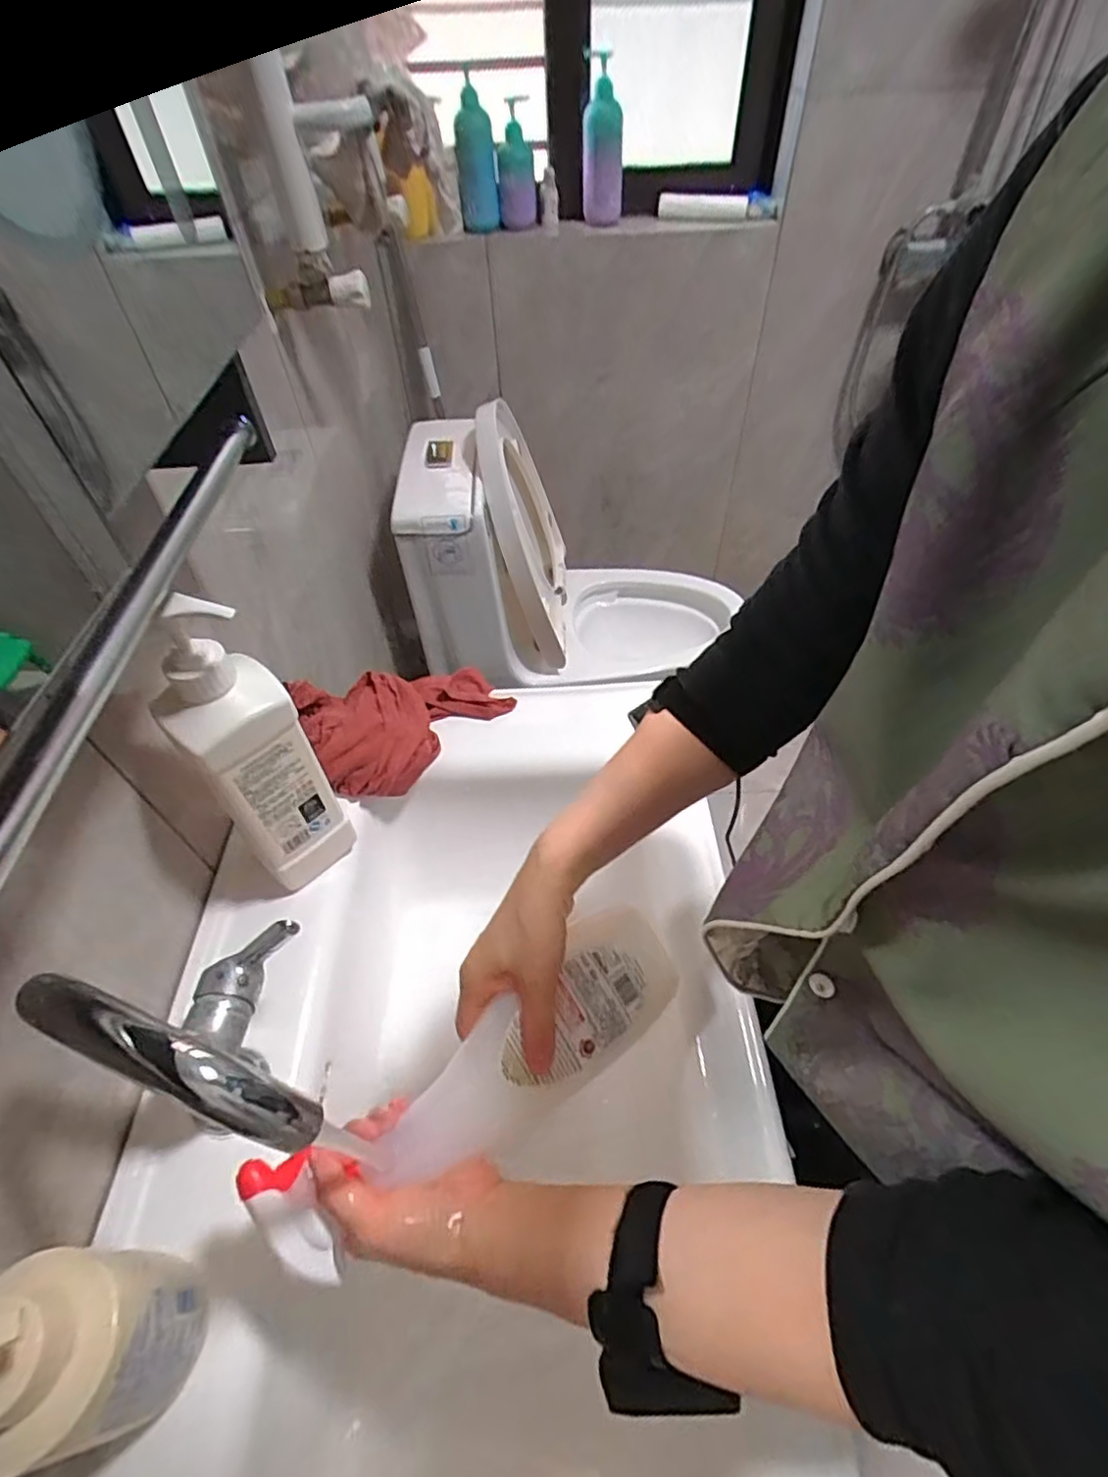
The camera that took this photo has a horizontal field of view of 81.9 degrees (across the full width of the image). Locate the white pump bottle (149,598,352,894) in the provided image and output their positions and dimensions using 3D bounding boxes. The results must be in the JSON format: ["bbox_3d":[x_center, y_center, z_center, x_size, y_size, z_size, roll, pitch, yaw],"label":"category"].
[{"bbox_3d":[-0.238,0.010,0.506,0.081,0.276,0.071,-33,57,-23],"label":"white pump bottle"}]

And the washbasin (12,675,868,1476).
[{"bbox_3d":[-0.066,0.297,0.524,0.469,0.147,0.797,-3,51,-1],"label":"washbasin"}]

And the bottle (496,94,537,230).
[{"bbox_3d":[-0.075,-1.149,1.281,0.075,0.195,0.055,-4,51,-1],"label":"bottle"}]

